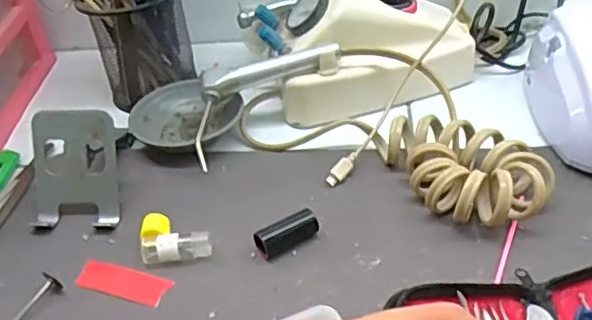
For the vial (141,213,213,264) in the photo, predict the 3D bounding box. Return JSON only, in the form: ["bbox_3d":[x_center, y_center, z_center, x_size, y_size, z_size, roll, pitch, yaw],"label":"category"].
[{"bbox_3d":[-0.078,0.049,0.410,0.044,0.017,0.033,-6,39,2],"label":"vial"}]

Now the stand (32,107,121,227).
[{"bbox_3d":[-0.157,0.005,0.436,0.062,0.063,0.048,-1,40,9],"label":"stand"}]

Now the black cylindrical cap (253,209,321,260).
[{"bbox_3d":[-0.005,0.048,0.397,0.041,0.018,0.014,-23,41,-18],"label":"black cylindrical cap"}]

